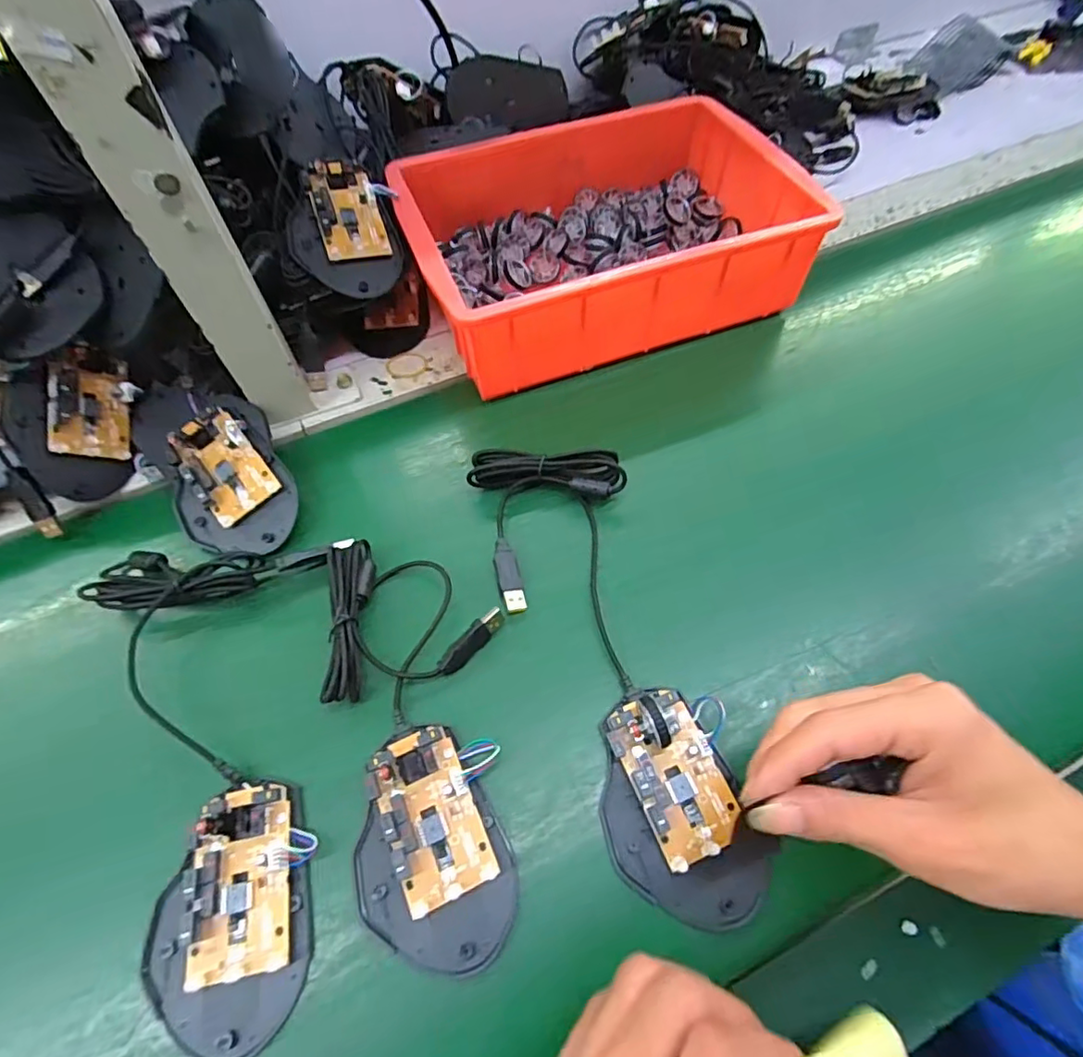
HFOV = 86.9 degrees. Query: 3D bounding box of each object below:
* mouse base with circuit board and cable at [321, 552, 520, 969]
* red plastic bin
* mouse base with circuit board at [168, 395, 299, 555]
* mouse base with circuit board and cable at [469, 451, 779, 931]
[{"bbox_3d":[-0.067,0.105,0.304,0.087,0.025,0.212,-7,61,-4],"label":"mouse base with circuit board and cable"},{"bbox_3d":[0.044,-0.232,0.461,0.286,0.084,0.197,-20,62,-11],"label":"red plastic bin"},{"bbox_3d":[-0.208,-0.033,0.377,0.072,0.024,0.113,-28,84,-2],"label":"mouse base with circuit board"},{"bbox_3d":[0.040,0.062,0.323,0.095,0.031,0.279,-18,64,-9],"label":"mouse base with circuit board and cable"}]

